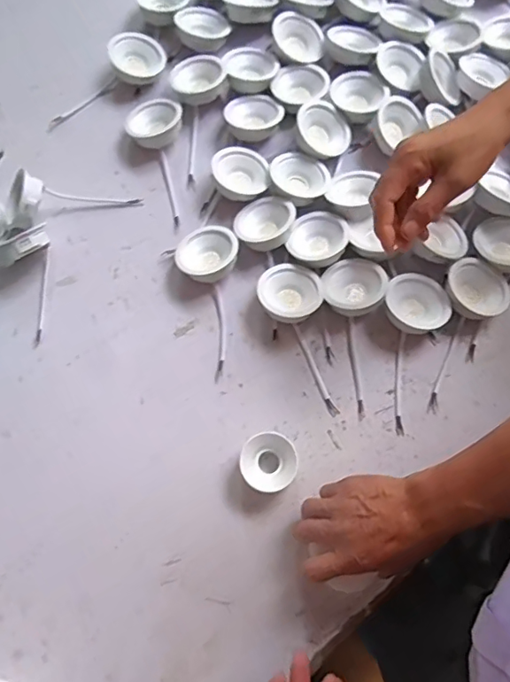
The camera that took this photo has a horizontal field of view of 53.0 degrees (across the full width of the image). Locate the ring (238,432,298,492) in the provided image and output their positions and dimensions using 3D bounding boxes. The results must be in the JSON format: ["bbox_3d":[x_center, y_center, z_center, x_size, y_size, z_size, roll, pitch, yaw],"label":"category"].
[{"bbox_3d":[0.015,0.124,0.525,0.057,0.035,0.057,0,73,1],"label":"ring"}]

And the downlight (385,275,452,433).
[{"bbox_3d":[0.158,0.005,0.558,0.072,0.036,0.165,24,75,8],"label":"downlight"}]

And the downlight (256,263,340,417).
[{"bbox_3d":[0.045,-0.004,0.563,0.070,0.034,0.167,-6,73,-1],"label":"downlight"}]

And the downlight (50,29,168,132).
[{"bbox_3d":[-0.196,-0.340,0.658,0.168,0.040,0.060,-26,75,-7],"label":"downlight"}]

